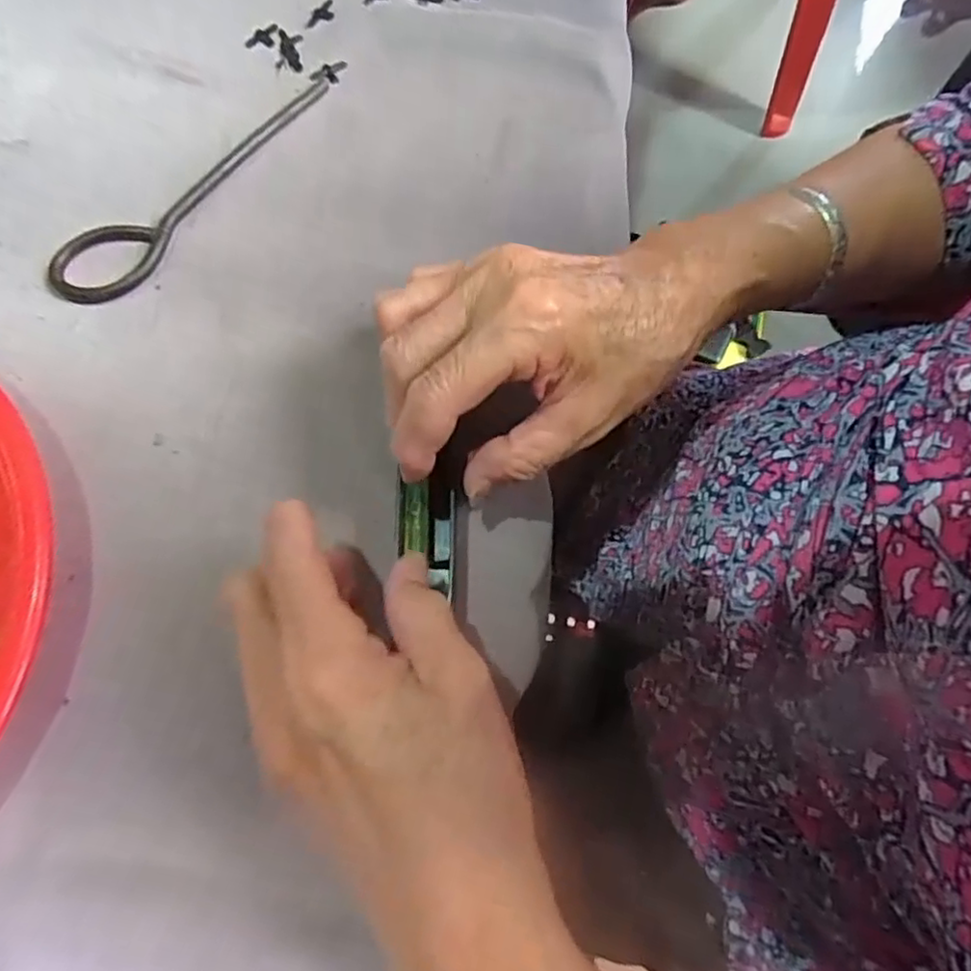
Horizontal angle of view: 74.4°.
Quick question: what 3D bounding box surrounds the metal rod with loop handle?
[{"bbox_3d":[-0.146,-0.157,0.329,0.037,0.009,0.179,37,76,9],"label":"metal rod with loop handle"}]

